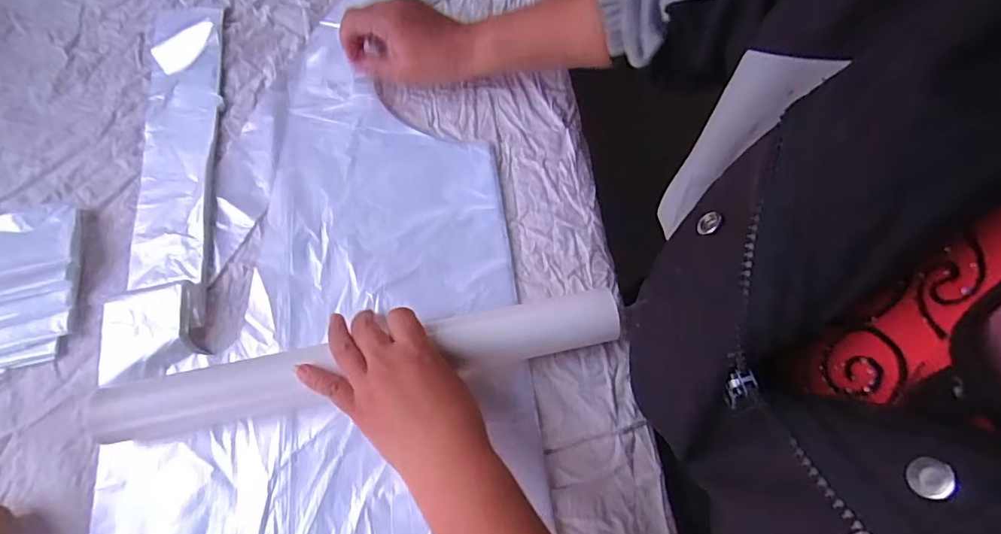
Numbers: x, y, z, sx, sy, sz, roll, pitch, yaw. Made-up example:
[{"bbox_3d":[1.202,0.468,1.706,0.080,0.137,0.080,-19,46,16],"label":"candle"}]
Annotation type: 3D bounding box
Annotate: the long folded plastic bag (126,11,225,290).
[{"bbox_3d":[-0.290,-0.127,0.462,0.067,0.016,0.301,-10,68,-2],"label":"long folded plastic bag"}]

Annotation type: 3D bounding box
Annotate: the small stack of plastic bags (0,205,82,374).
[{"bbox_3d":[-0.386,0.015,0.404,0.098,0.025,0.125,-18,68,-5],"label":"small stack of plastic bags"}]

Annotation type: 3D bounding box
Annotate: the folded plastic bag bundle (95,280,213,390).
[{"bbox_3d":[-0.261,0.048,0.390,0.068,0.021,0.072,-17,68,-5],"label":"folded plastic bag bundle"}]

